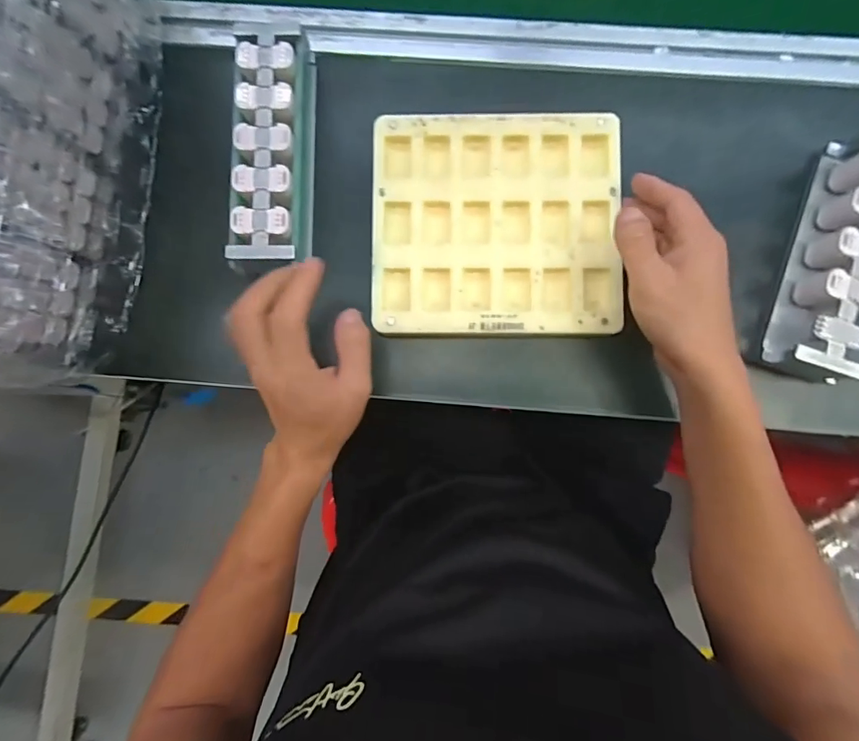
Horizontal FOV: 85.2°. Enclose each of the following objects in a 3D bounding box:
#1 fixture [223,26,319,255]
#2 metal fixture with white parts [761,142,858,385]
[{"bbox_3d":[-0.126,-0.179,0.381,0.055,0.045,0.188,0,85,1],"label":"fixture"},{"bbox_3d":[0.325,-0.087,0.366,0.061,0.049,0.192,19,86,2],"label":"metal fixture with white parts"}]

